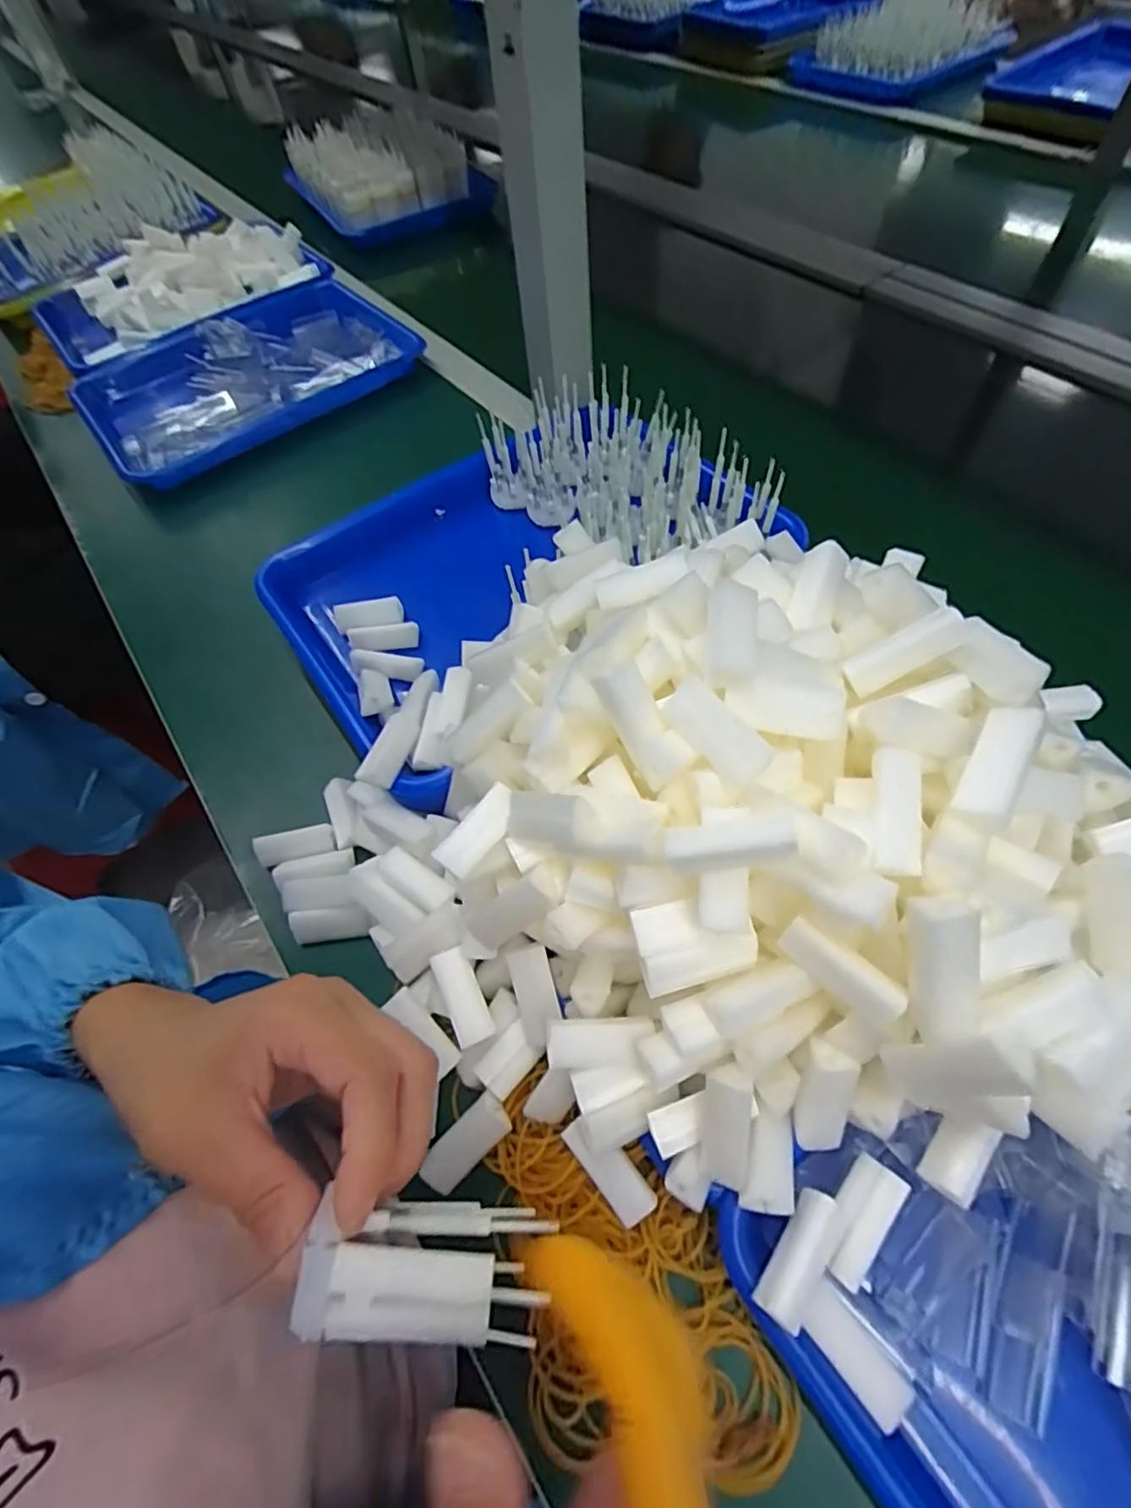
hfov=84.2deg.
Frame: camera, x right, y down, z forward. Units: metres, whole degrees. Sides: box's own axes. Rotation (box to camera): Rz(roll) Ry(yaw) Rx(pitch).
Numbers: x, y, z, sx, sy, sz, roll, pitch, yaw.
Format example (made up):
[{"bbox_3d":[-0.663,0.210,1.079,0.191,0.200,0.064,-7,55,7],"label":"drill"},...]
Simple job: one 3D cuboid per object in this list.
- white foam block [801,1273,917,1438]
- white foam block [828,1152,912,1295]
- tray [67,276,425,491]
[{"bbox_3d":[0.114,0.235,0.244,0.020,0.010,0.040,-34,62,-15],"label":"white foam block"},{"bbox_3d":[0.119,0.189,0.254,0.019,0.012,0.045,34,67,22],"label":"white foam block"},{"bbox_3d":[-0.356,-0.426,0.701,0.336,0.038,0.262,-36,62,-16],"label":"tray"}]

